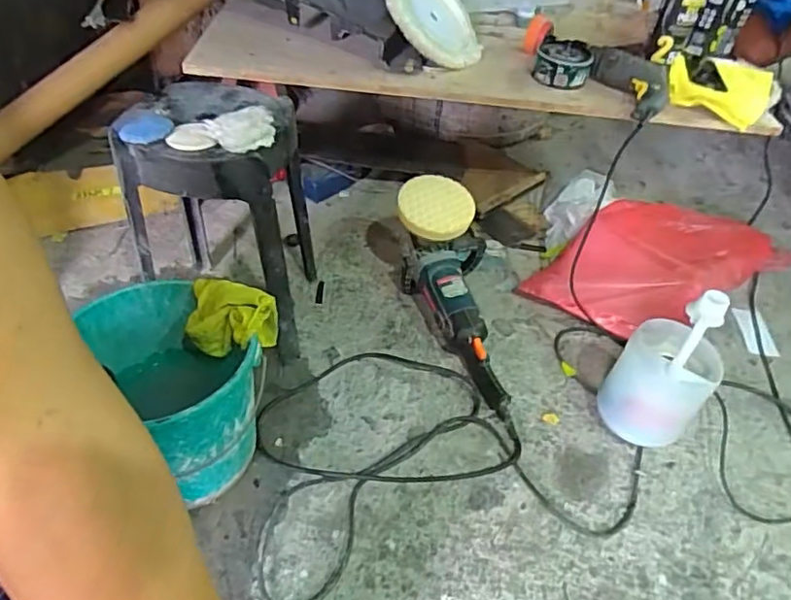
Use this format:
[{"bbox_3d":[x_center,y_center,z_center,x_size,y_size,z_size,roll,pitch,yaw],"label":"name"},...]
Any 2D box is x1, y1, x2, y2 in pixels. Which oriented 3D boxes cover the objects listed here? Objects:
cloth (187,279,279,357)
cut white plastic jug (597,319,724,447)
[{"bbox_3d":[-0.257,0.030,0.865,0.136,0.105,0.089,14,43,11],"label":"cloth"},{"bbox_3d":[0.447,0.145,0.978,0.141,0.201,0.155,29,49,25],"label":"cut white plastic jug"}]

